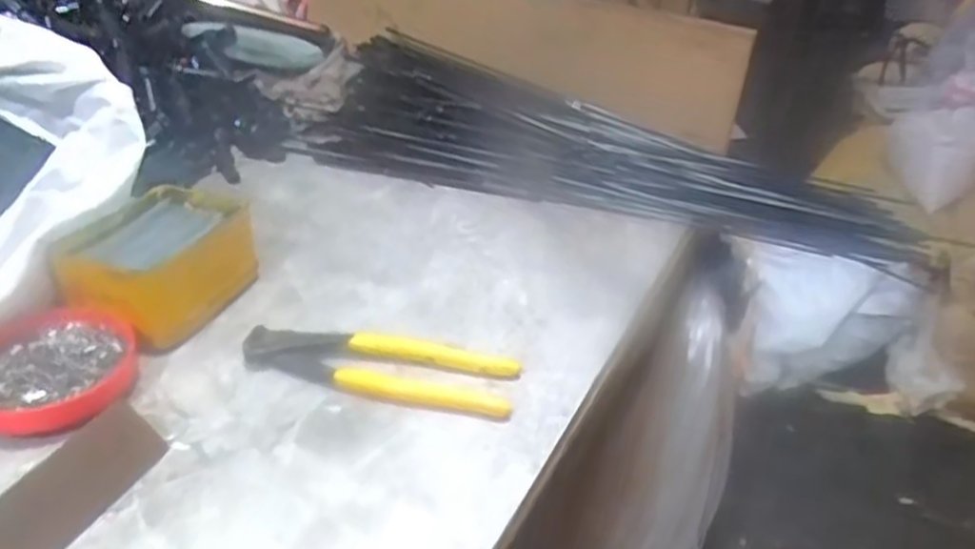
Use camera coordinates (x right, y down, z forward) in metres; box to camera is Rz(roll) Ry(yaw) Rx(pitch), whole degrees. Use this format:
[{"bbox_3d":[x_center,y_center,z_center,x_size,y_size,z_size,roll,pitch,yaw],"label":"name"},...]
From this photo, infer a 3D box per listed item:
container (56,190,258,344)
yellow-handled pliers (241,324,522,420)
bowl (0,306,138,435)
[{"bbox_3d":[-0.217,-0.009,0.503,0.092,0.059,0.124,17,34,20],"label":"container"},{"bbox_3d":[-0.067,0.056,0.463,0.167,0.014,0.051,8,32,6],"label":"yellow-handled pliers"},{"bbox_3d":[-0.249,0.054,0.431,0.088,0.026,0.079,-12,35,-25],"label":"bowl"}]

